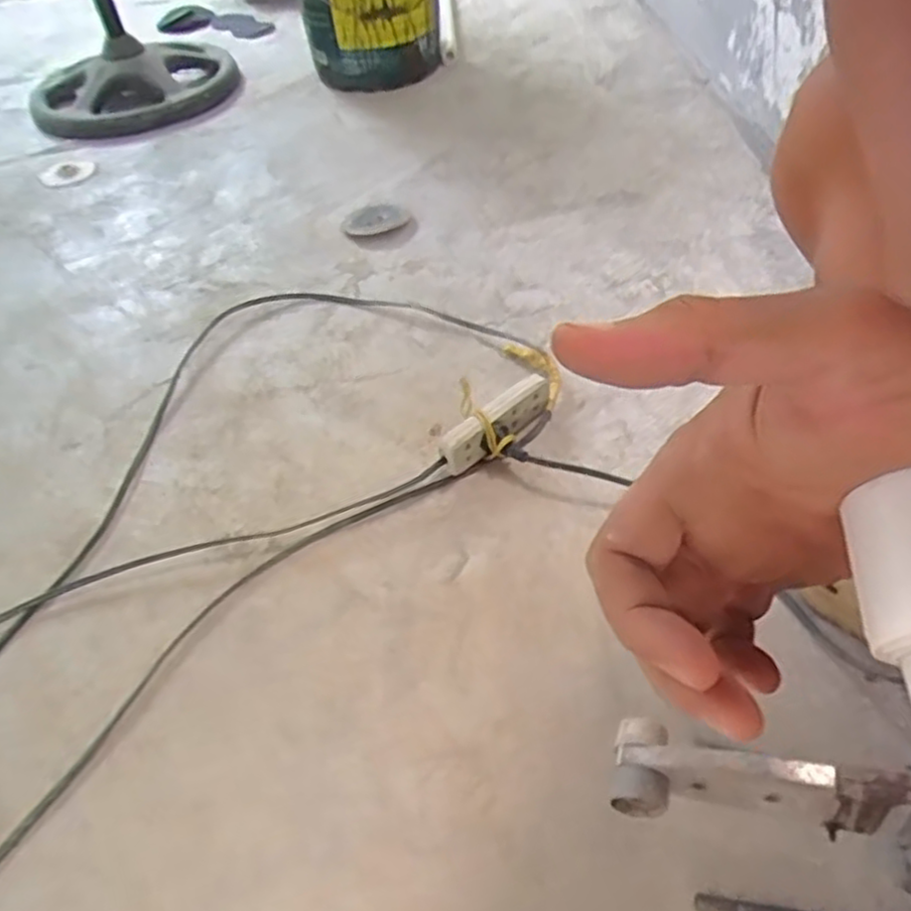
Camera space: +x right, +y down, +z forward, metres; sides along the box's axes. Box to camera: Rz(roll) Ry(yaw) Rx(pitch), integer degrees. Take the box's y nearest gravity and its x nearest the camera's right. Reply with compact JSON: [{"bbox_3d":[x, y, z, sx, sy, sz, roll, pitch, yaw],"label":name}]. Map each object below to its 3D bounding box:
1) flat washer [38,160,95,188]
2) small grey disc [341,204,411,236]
[{"bbox_3d":[-0.696,-0.509,1.302,0.092,0.008,0.107,-30,51,-22],"label":"flat washer"},{"bbox_3d":[-0.124,-0.359,1.108,0.102,0.008,0.102,-2,47,2],"label":"small grey disc"}]

